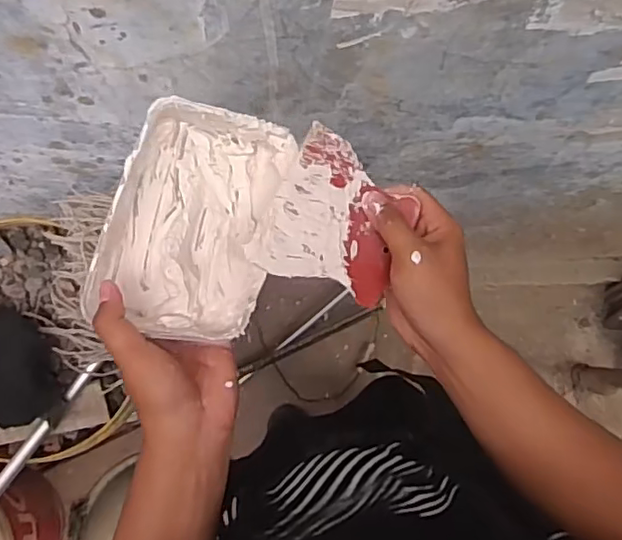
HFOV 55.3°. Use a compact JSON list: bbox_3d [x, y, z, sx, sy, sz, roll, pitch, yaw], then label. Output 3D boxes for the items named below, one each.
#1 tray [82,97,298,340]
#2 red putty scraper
[{"bbox_3d":[-0.083,-0.035,0.426,0.117,0.061,0.162,12,78,3],"label":"tray"},{"bbox_3d":[0.022,-0.036,0.452,0.103,0.005,0.118,31,72,-12],"label":"red putty scraper"}]

